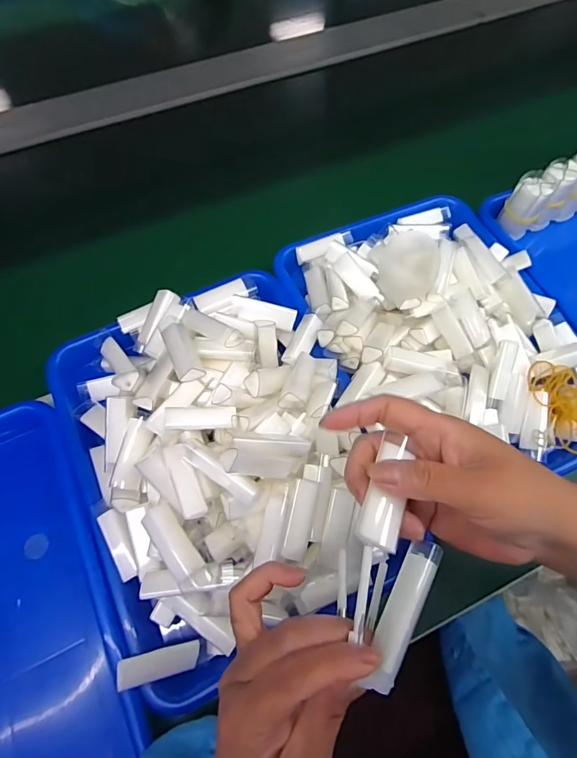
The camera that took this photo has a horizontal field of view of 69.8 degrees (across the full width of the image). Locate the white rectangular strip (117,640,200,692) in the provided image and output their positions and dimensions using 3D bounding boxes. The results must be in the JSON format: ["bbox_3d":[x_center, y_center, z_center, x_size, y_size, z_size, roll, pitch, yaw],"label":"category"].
[{"bbox_3d":[-0.093,0.205,0.297,0.056,0.007,0.019,0,63,-28],"label":"white rectangular strip"}]

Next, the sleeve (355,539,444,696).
[{"bbox_3d":[0.058,0.117,0.207,0.017,0.013,0.071,26,66,11],"label":"sleeve"}]

